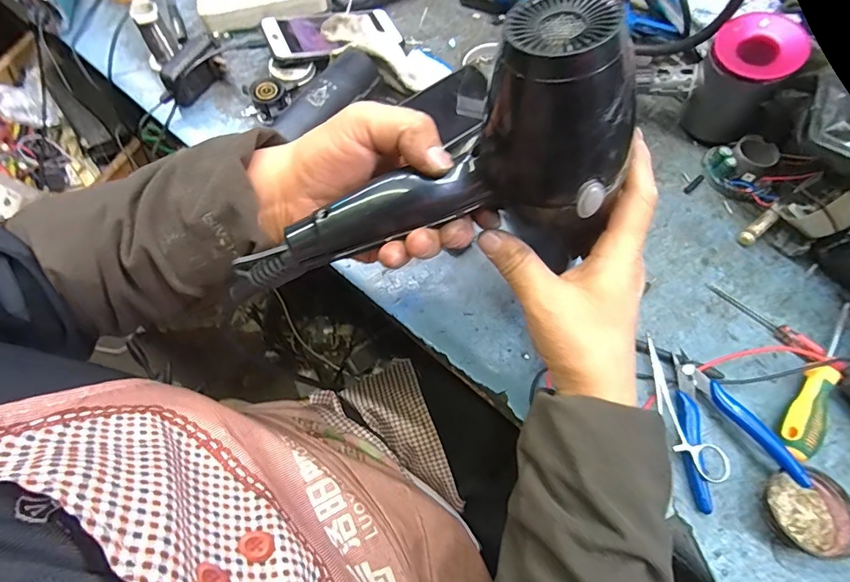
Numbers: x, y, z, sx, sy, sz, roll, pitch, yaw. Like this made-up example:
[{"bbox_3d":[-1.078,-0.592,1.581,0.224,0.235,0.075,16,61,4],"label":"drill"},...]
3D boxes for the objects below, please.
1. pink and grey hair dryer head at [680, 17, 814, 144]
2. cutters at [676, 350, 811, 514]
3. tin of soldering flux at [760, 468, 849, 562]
[{"bbox_3d":[0.311,-0.209,0.453,0.077,0.107,0.066,35,69,13],"label":"pink and grey hair dryer head"},{"bbox_3d":[0.238,0.107,0.363,0.075,0.027,0.115,-12,67,-7],"label":"cutters"},{"bbox_3d":[0.293,0.169,0.340,0.059,0.023,0.057,1,66,-2],"label":"tin of soldering flux"}]

